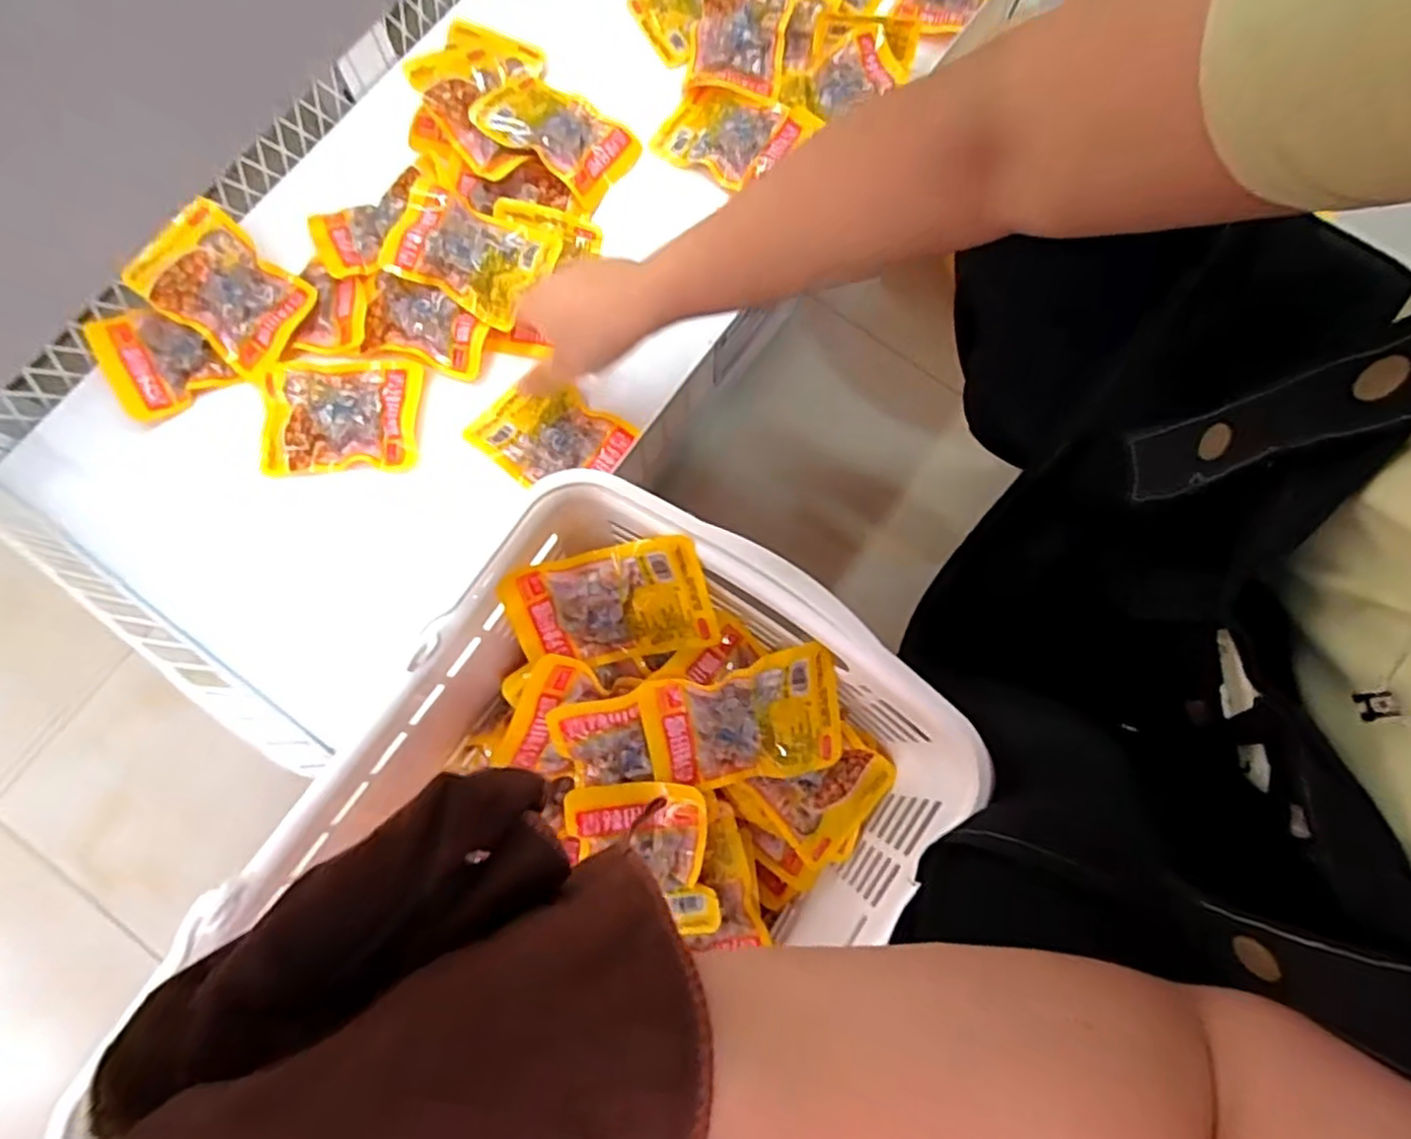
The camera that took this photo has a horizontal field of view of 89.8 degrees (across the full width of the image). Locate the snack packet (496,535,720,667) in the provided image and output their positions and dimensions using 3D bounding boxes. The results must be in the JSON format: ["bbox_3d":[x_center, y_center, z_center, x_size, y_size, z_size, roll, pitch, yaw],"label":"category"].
[{"bbox_3d":[-0.057,0.023,0.438,0.118,0.081,0.018,-11,33,3],"label":"snack packet"}]

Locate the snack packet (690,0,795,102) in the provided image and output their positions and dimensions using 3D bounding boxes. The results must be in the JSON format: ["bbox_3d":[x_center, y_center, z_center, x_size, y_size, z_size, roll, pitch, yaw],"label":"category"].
[{"bbox_3d":[0.031,-0.458,0.603,0.078,0.022,0.108,12,96,11],"label":"snack packet"}]

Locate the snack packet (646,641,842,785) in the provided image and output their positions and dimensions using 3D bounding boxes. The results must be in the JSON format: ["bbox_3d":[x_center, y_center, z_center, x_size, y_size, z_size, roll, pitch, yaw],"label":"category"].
[{"bbox_3d":[0.025,0.094,0.432,0.118,0.011,0.082,-11,108,-9],"label":"snack packet"}]

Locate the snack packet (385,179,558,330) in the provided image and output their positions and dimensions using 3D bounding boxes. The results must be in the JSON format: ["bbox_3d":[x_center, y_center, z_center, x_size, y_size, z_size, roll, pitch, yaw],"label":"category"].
[{"bbox_3d":[-0.180,-0.245,0.538,0.116,0.024,0.084,25,77,7],"label":"snack packet"}]

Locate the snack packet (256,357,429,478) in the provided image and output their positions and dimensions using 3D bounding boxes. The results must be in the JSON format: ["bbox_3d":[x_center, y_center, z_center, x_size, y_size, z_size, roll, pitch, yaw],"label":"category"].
[{"bbox_3d":[-0.273,-0.114,0.534,0.110,0.024,0.081,-2,75,0],"label":"snack packet"}]

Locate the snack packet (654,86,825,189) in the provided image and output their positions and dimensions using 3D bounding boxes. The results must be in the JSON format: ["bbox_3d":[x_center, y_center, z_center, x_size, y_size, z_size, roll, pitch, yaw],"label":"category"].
[{"bbox_3d":[0.022,-0.362,0.592,0.118,0.025,0.077,29,77,8],"label":"snack packet"}]

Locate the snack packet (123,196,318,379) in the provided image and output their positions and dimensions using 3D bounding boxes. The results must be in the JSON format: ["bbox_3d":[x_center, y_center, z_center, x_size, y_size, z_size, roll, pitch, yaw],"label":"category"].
[{"bbox_3d":[-0.360,-0.212,0.535,0.115,0.010,0.083,38,84,-11],"label":"snack packet"}]

